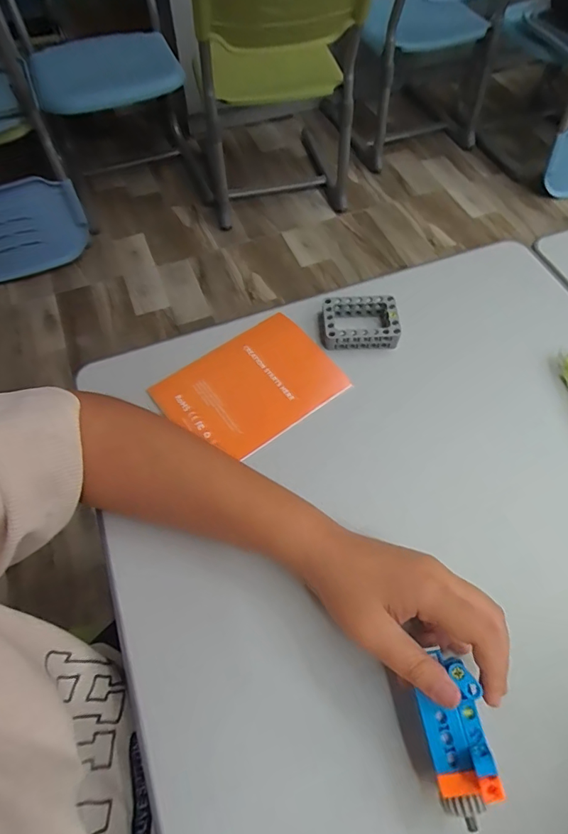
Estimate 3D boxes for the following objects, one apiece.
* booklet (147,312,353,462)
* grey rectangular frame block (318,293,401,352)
[{"bbox_3d":[-0.032,-0.028,0.421,0.146,0.012,0.110,-34,69,-11],"label":"booklet"},{"bbox_3d":[0.073,-0.090,0.450,0.073,0.025,0.052,-1,60,-1],"label":"grey rectangular frame block"}]

